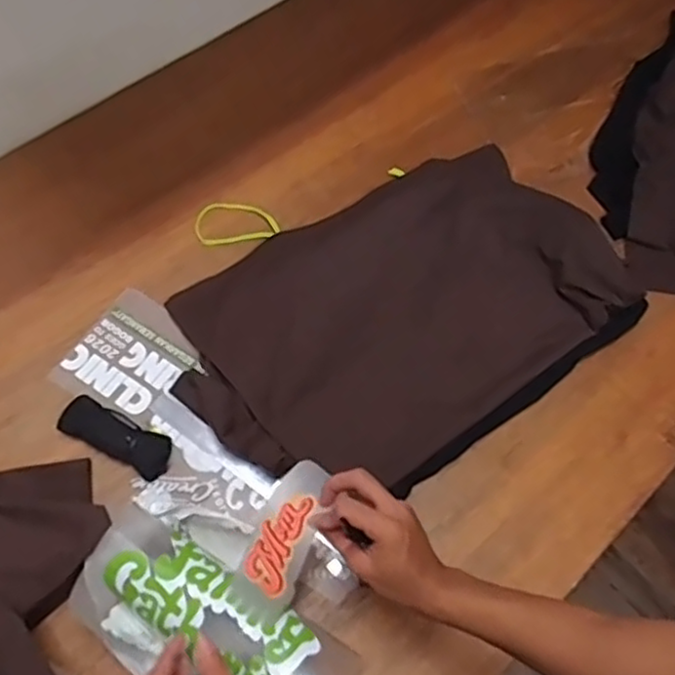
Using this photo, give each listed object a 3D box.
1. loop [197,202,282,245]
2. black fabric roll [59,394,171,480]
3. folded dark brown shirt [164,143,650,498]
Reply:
[{"bbox_3d":[-0.137,-0.155,0.913,0.106,0.004,0.066,-11,64,-10],"label":"loop"},{"bbox_3d":[-0.247,0.109,0.764,0.128,0.032,0.049,27,63,9],"label":"black fabric roll"},{"bbox_3d":[0.079,-0.037,0.842,0.531,0.051,0.358,-33,71,-17],"label":"folded dark brown shirt"}]

